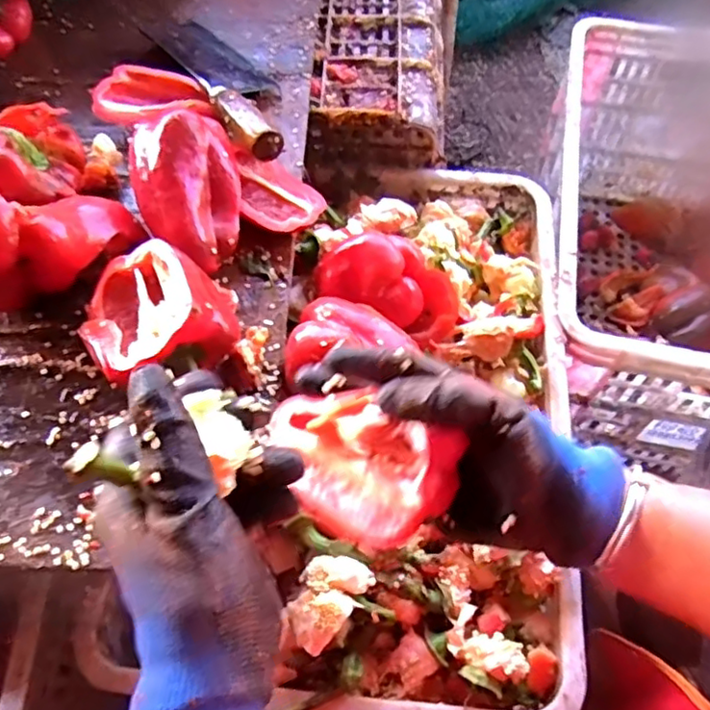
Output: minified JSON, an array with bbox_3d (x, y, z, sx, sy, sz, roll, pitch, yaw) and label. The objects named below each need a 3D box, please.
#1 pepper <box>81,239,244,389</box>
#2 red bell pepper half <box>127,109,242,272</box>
[{"bbox_3d":[-0.140,-0.034,0.451,0.105,0.067,0.107,0,60,0],"label":"pepper"},{"bbox_3d":[-0.131,-0.135,0.508,0.086,0.057,0.126,-19,62,-10],"label":"red bell pepper half"}]

